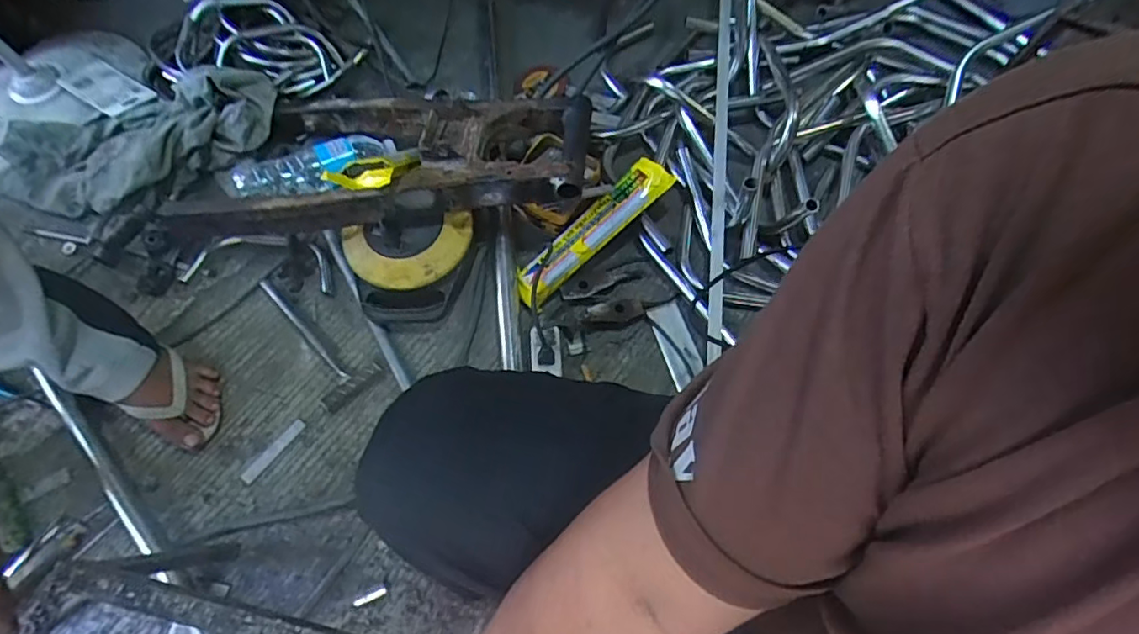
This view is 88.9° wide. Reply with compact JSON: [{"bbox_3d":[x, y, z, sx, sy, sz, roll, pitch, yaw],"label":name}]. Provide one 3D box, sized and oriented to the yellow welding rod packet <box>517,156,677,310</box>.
[{"bbox_3d":[0.032,-0.130,0.890,0.294,0.034,0.062,-42,70,5],"label":"yellow welding rod packet"}]

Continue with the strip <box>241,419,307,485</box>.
[{"bbox_3d":[-0.426,0.193,0.837,0.020,0.004,0.108,35,74,18],"label":"strip"}]

